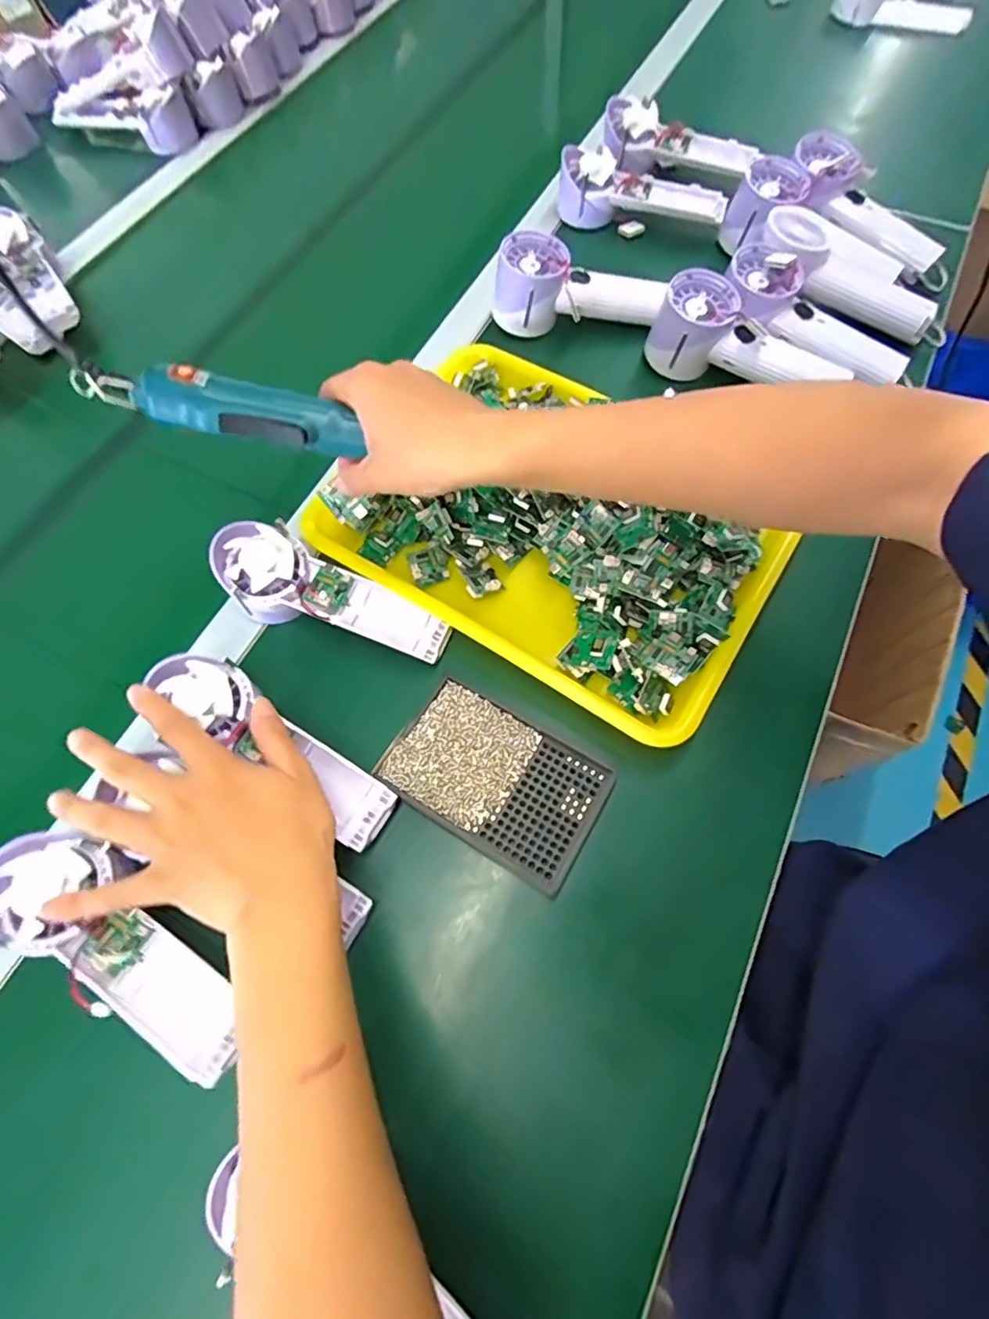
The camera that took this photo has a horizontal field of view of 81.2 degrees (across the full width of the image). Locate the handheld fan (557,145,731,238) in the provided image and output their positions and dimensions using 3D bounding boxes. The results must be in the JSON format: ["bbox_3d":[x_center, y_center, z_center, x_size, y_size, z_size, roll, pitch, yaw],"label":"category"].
[{"bbox_3d":[0.155,-0.491,0.610,0.175,0.052,0.059,17,68,8],"label":"handheld fan"}]

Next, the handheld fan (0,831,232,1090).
[{"bbox_3d":[-0.213,0.167,0.327,0.172,0.028,0.061,37,72,7],"label":"handheld fan"}]

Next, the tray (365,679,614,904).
[{"bbox_3d":[0.001,0.077,0.378,0.134,0.011,0.086,29,71,13],"label":"tray"}]

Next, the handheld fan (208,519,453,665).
[{"bbox_3d":[-0.120,-0.045,0.434,0.177,0.040,0.061,23,69,-2],"label":"handheld fan"}]

